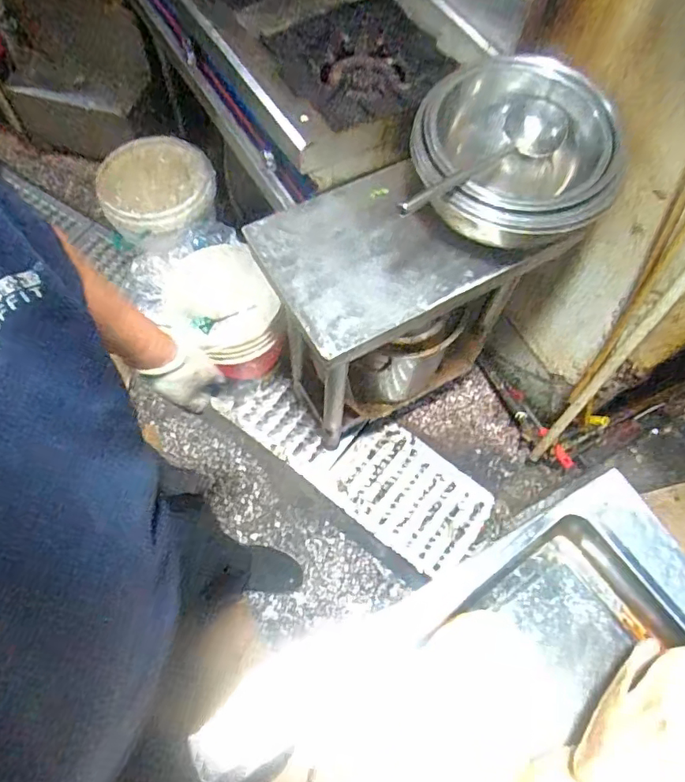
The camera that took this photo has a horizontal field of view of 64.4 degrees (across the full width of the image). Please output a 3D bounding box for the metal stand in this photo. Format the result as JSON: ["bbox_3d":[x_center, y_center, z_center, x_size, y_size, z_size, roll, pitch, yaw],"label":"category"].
[{"bbox_3d":[0.090,-0.161,1.220,0.485,0.571,0.311,-25,68,-15],"label":"metal stand"}]

